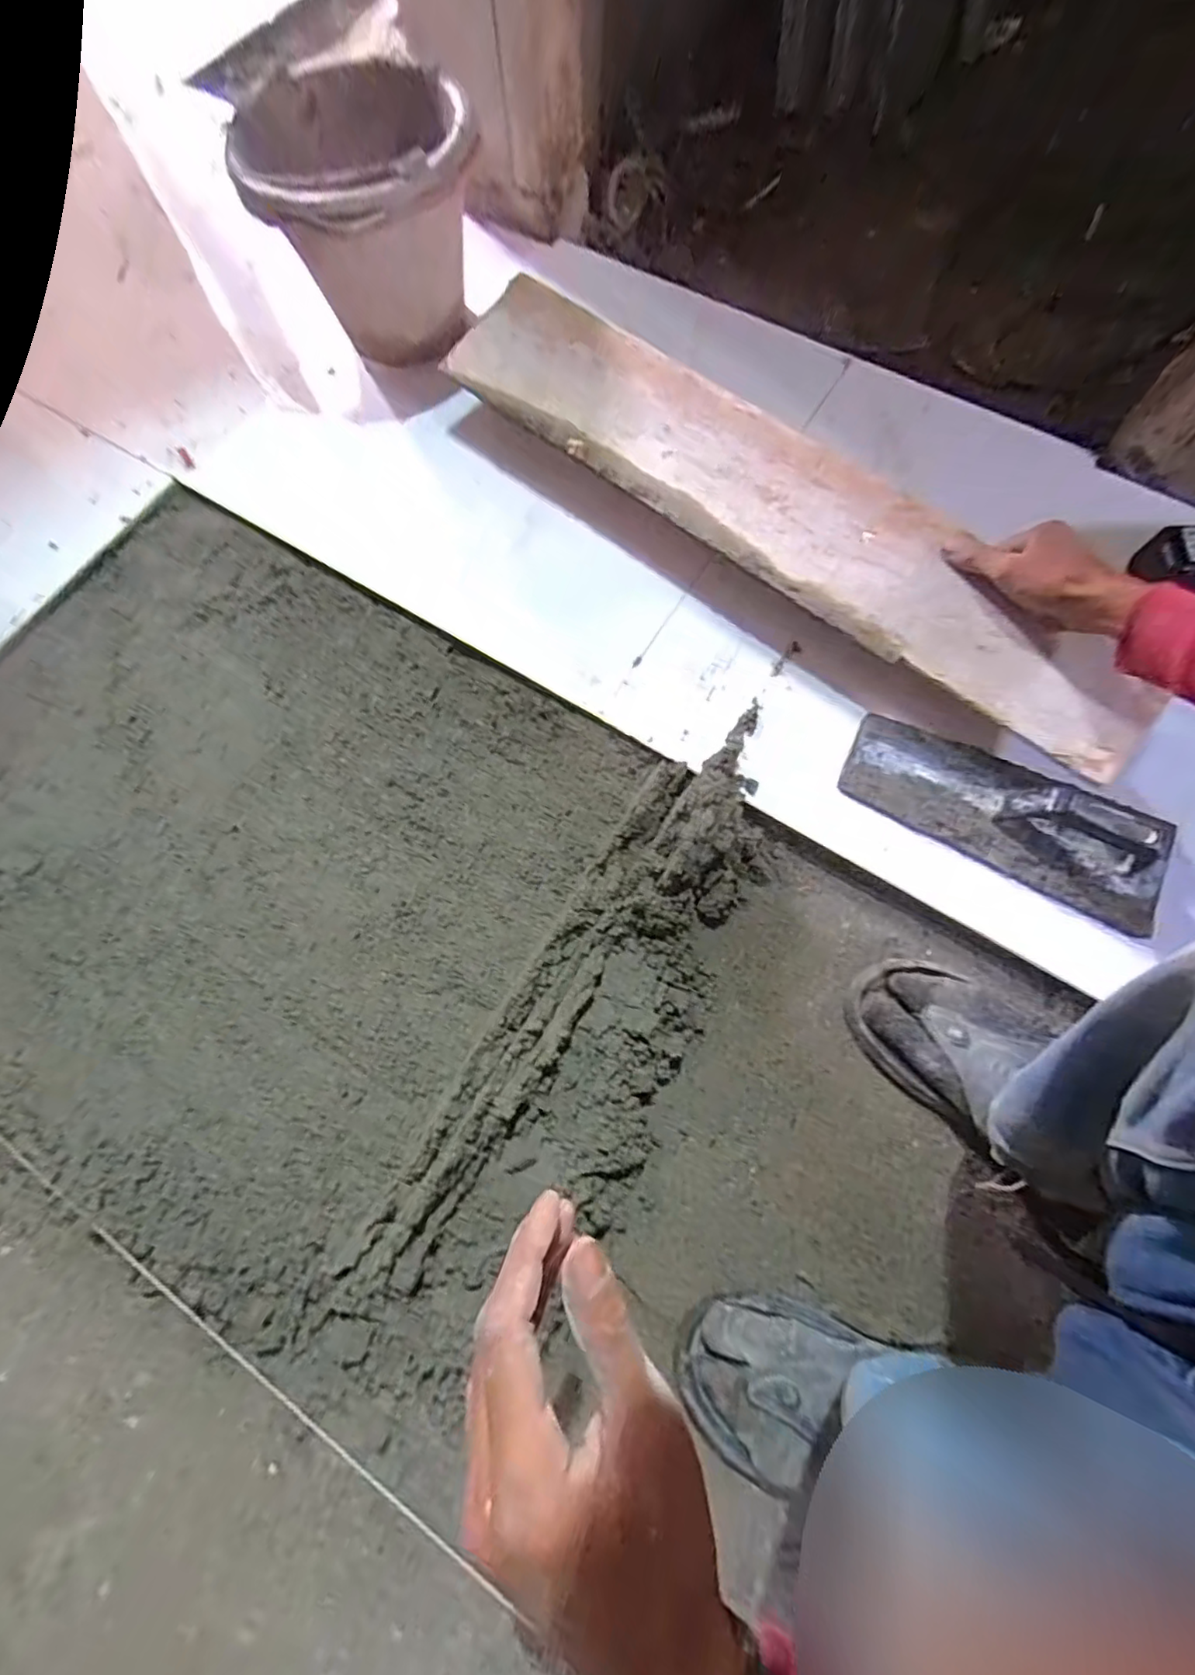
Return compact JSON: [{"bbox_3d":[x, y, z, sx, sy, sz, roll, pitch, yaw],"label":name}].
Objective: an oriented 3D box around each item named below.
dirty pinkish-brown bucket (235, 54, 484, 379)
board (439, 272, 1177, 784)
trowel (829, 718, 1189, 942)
[{"bbox_3d":[-0.260,-0.713,0.709,0.252,0.209,0.283,-17,74,-5],"label":"dirty pinkish-brown bucket"},{"bbox_3d":[0.149,-0.358,0.609,0.798,0.035,0.150,39,90,12],"label":"board"},{"bbox_3d":[0.376,-0.030,0.539,0.282,0.063,0.102,29,75,9],"label":"trowel"}]

